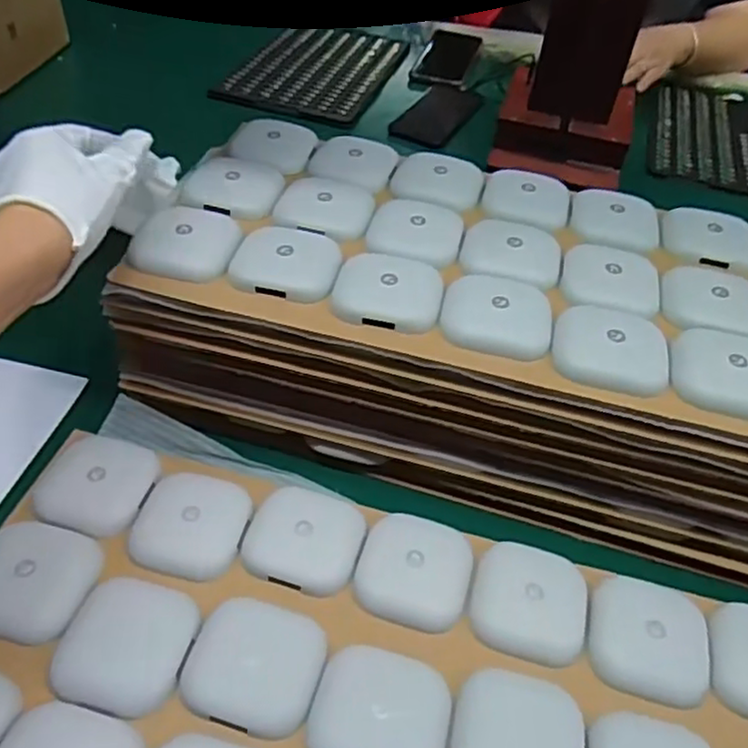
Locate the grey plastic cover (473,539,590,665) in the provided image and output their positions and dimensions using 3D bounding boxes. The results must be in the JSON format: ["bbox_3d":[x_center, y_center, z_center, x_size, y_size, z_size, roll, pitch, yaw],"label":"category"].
[{"bbox_3d":[0.088,0.126,0.386,0.064,0.008,0.066,12,44,5],"label":"grey plastic cover"}]

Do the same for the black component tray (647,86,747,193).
[{"bbox_3d":[0.460,-0.310,0.898,0.184,0.019,0.285,14,40,13],"label":"black component tray"}]

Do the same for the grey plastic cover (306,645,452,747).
[{"bbox_3d":[0.004,0.167,0.335,0.067,0.013,0.061,10,44,3],"label":"grey plastic cover"}]

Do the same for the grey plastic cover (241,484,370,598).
[{"bbox_3d":[-0.041,0.096,0.407,0.068,0.010,0.062,15,44,9],"label":"grey plastic cover"}]

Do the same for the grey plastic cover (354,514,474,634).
[{"bbox_3d":[0.024,0.113,0.398,0.064,0.015,0.062,15,44,9],"label":"grey plastic cover"}]

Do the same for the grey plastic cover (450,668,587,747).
[{"bbox_3d":[0.071,0.179,0.335,0.064,0.009,0.064,11,44,5],"label":"grey plastic cover"}]

